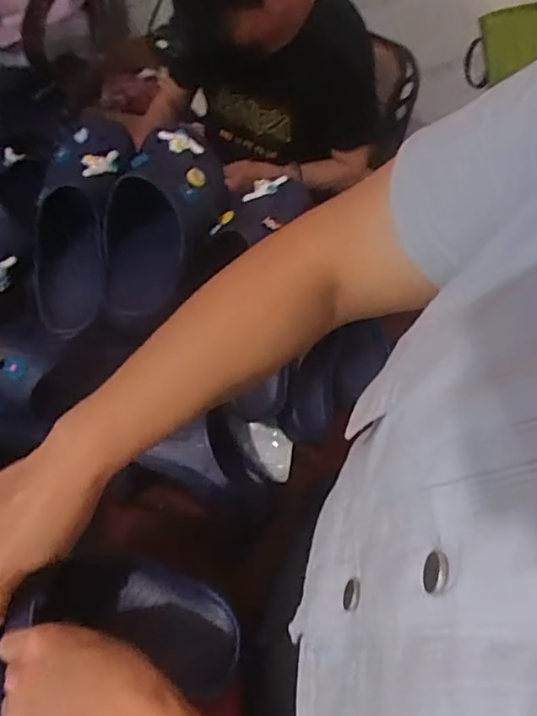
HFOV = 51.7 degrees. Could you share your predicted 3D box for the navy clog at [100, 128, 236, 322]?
[{"bbox_3d":[-0.128,-0.176,0.702,0.122,0.096,0.277,13,56,7],"label":"navy clog"}]

